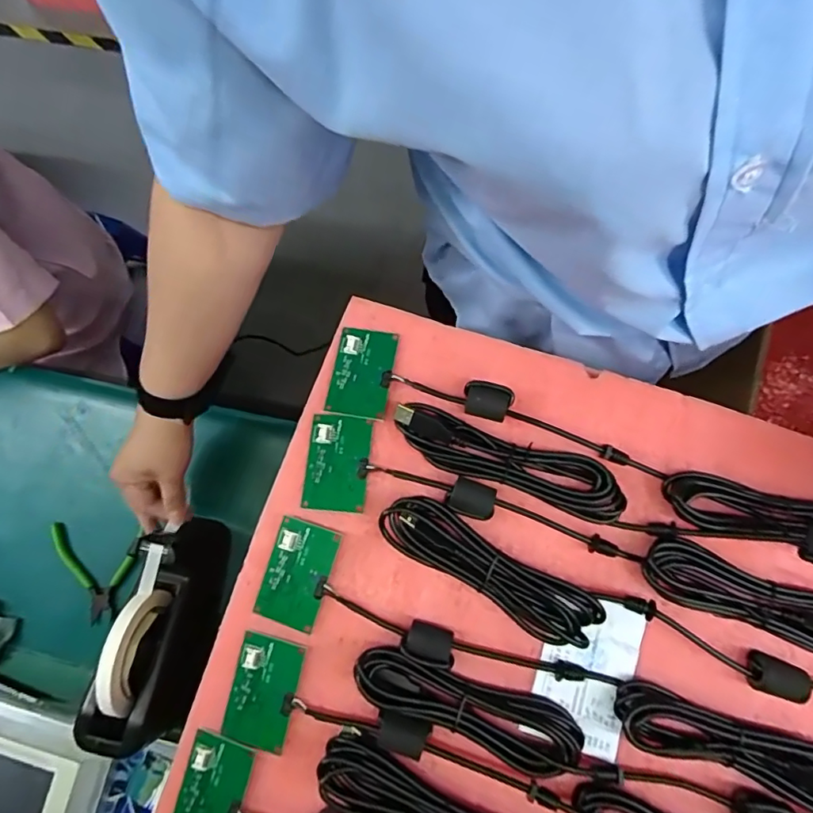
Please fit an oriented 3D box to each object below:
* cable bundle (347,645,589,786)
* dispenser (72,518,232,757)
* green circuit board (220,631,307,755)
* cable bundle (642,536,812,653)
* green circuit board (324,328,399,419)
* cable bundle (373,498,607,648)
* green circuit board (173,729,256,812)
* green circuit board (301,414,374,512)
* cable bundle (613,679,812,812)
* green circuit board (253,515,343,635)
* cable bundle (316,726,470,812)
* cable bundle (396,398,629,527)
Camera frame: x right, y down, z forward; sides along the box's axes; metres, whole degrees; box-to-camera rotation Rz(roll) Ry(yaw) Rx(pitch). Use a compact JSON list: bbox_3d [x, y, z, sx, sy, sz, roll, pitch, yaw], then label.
[{"bbox_3d":[0.039,0.194,0.335,0.146,0.019,0.041,20,84,3],"label":"cable bundle"},{"bbox_3d":[-0.233,0.210,0.498,0.066,0.114,0.198,13,79,4],"label":"dispenser"},{"bbox_3d":[-0.097,0.193,0.354,0.045,0.009,0.069,13,83,2],"label":"green circuit board"},{"bbox_3d":[0.227,0.126,0.339,0.143,0.017,0.038,20,84,3],"label":"cable bundle"},{"bbox_3d":[-0.034,-0.026,0.395,0.044,0.006,0.067,10,83,2],"label":"green circuit board"},{"bbox_3d":[0.054,0.108,0.349,0.151,0.013,0.039,30,84,4],"label":"cable bundle"},{"bbox_3d":[-0.130,0.258,0.349,0.044,0.007,0.067,14,84,3],"label":"green circuit board"},{"bbox_3d":[-0.050,0.040,0.377,0.044,0.006,0.068,6,83,2],"label":"green circuit board"},{"bbox_3d":[0.209,0.215,0.324,0.154,0.019,0.038,22,84,3],"label":"cable bundle"},{"bbox_3d":[-0.076,0.115,0.361,0.044,0.009,0.068,18,84,3],"label":"green circuit board"},{"bbox_3d":[0.014,0.253,0.323,0.146,0.020,0.039,25,84,4],"label":"cable bundle"},{"bbox_3d":[0.069,0.038,0.366,0.162,0.016,0.038,20,84,3],"label":"cable bundle"}]

